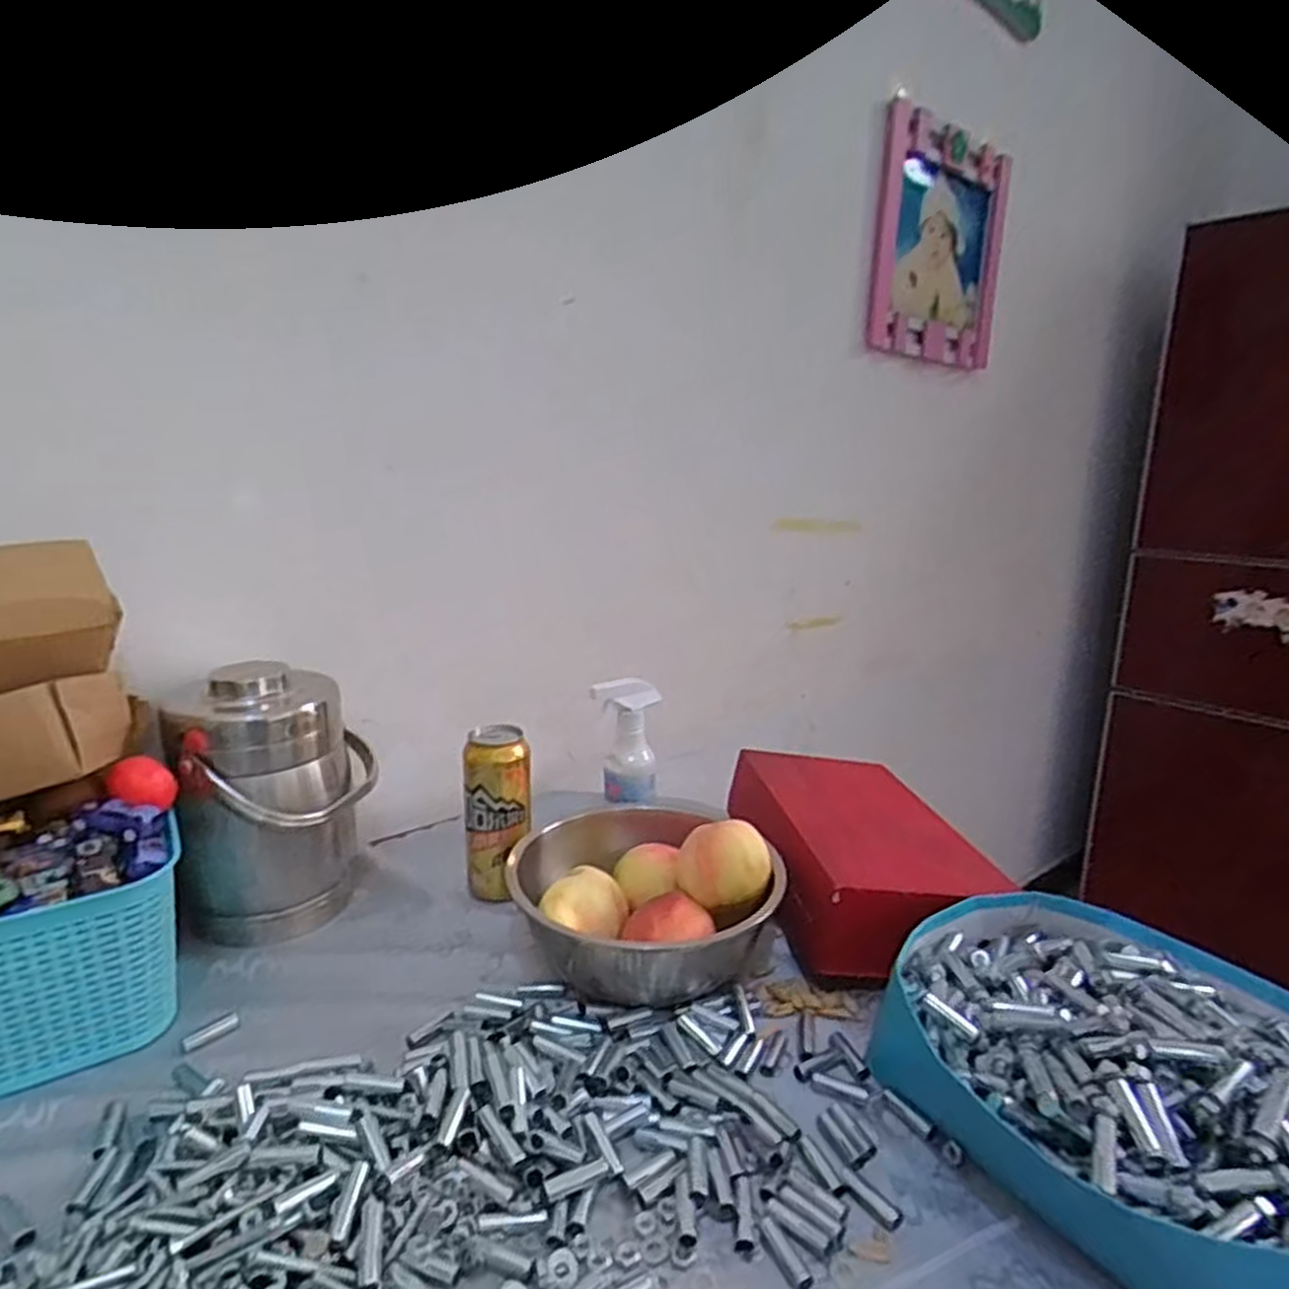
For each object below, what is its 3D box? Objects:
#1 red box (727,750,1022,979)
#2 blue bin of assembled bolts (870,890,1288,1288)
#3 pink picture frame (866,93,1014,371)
[{"bbox_3d":[0.209,0.201,0.779,0.186,0.086,0.309,0,15,-7],"label":"red box"},{"bbox_3d":[0.316,0.284,0.513,0.262,0.104,0.287,-10,18,-37],"label":"blue bin of assembled bolts"},{"bbox_3d":[0.492,-0.659,1.324,0.349,0.339,0.034,-6,16,-35],"label":"pink picture frame"}]

